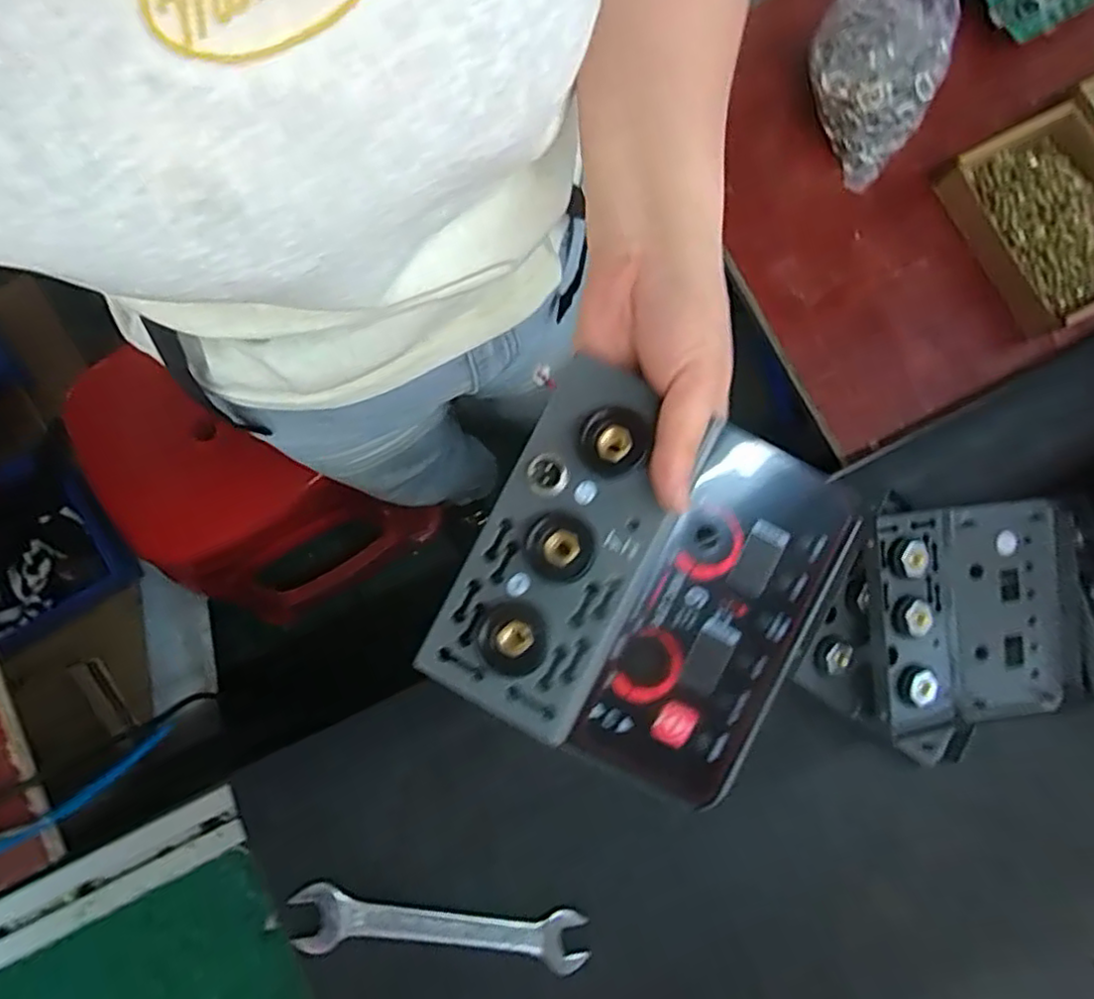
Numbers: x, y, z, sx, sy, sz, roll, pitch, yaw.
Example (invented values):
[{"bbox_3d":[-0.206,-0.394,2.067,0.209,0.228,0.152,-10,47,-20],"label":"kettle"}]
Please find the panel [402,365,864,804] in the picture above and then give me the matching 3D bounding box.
[{"bbox_3d":[0.043,0.035,0.283,0.144,0.041,0.151,26,78,5],"label":"panel"}]

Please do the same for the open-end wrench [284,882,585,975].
[{"bbox_3d":[-0.072,0.290,0.445,0.194,0.007,0.040,7,82,-4],"label":"open-end wrench"}]

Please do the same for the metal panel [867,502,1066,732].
[{"bbox_3d":[0.299,0.085,0.474,0.141,0.020,0.157,-4,92,-6],"label":"metal panel"}]

